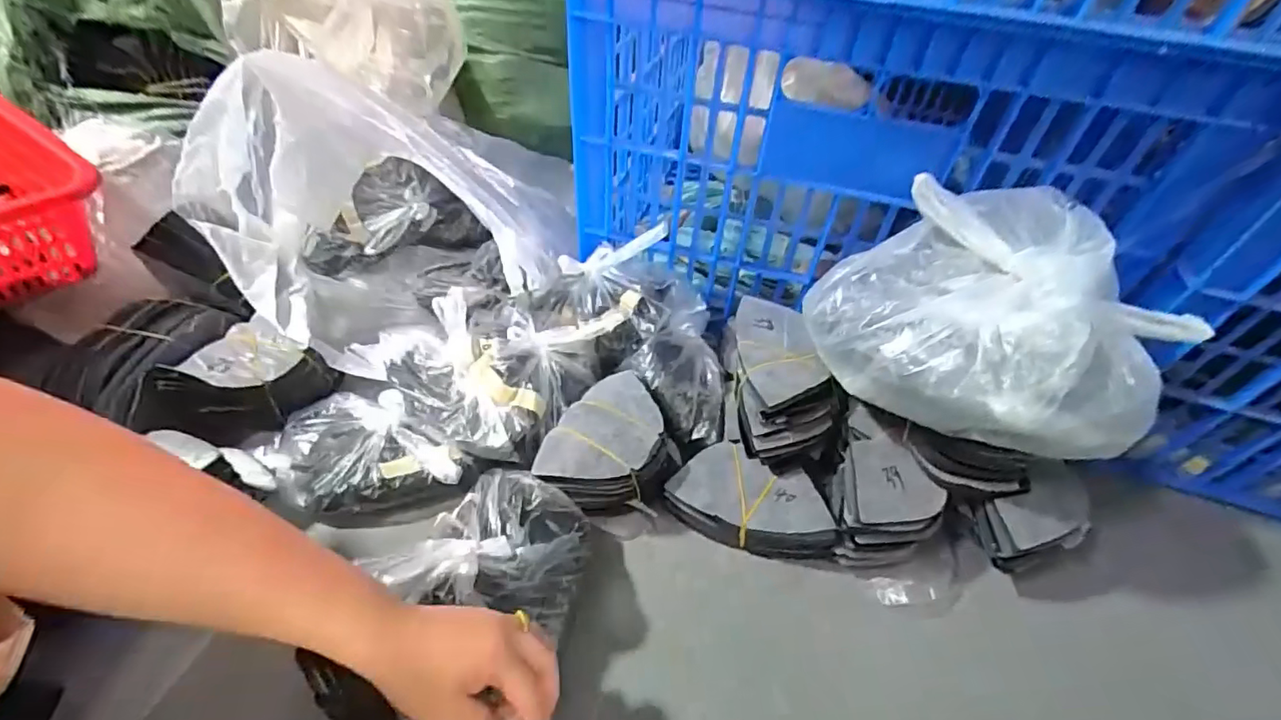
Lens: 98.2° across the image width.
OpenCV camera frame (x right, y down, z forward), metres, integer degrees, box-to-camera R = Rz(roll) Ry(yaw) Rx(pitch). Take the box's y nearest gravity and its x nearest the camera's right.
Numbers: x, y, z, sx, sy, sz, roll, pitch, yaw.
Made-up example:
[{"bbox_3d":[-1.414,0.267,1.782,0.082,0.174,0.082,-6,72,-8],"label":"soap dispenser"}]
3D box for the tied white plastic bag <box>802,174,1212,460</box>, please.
[{"bbox_3d":[0.319,-0.043,0.503,0.219,0.155,0.276,-25,54,-25],"label":"tied white plastic bag"}]

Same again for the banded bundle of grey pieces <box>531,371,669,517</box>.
[{"bbox_3d":[-0.032,0.087,0.599,0.122,0.061,0.156,18,48,12],"label":"banded bundle of grey pieces"}]

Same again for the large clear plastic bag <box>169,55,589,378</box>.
[{"bbox_3d":[-0.312,-0.201,0.721,0.452,0.295,0.374,-5,47,-9],"label":"large clear plastic bag"}]

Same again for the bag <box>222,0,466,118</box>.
[{"bbox_3d":[-0.413,-0.479,0.757,0.368,0.179,0.122,23,49,16],"label":"bag"}]

